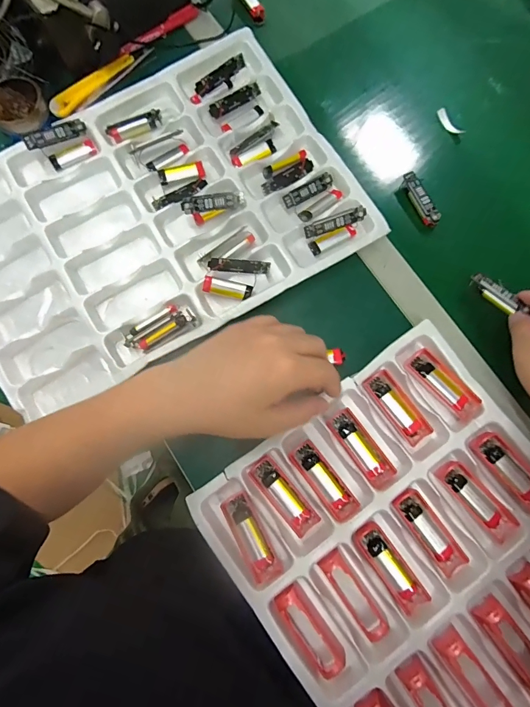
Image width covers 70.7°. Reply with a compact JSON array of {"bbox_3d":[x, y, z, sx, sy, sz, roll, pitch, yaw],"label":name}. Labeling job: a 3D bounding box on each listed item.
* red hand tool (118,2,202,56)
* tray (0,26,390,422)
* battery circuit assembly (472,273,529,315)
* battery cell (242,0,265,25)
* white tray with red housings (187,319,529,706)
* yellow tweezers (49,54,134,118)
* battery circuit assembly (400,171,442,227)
[{"bbox_3d":[-0.138,-0.422,0.487,0.120,0.012,0.010,-37,81,-7],"label":"red hand tool"},{"bbox_3d":[-0.136,-0.157,0.431,0.454,0.034,0.322,-30,81,-6],"label":"tray"},{"bbox_3d":[0.253,-0.065,0.405,0.022,0.010,0.063,-41,70,-8],"label":"battery circuit assembly"},{"bbox_3d":[-0.020,-0.472,0.503,0.021,0.018,0.057,-33,80,-6],"label":"battery cell"},{"bbox_3d":[0.162,0.202,0.358,0.311,0.027,0.371,-36,82,-7],"label":"white tray with red housings"},{"bbox_3d":[-0.218,-0.341,0.470,0.026,0.009,0.123,41,81,8],"label":"yellow tweezers"},{"bbox_3d":[0.184,-0.182,0.441,0.018,0.017,0.068,-28,81,-6],"label":"battery circuit assembly"}]

